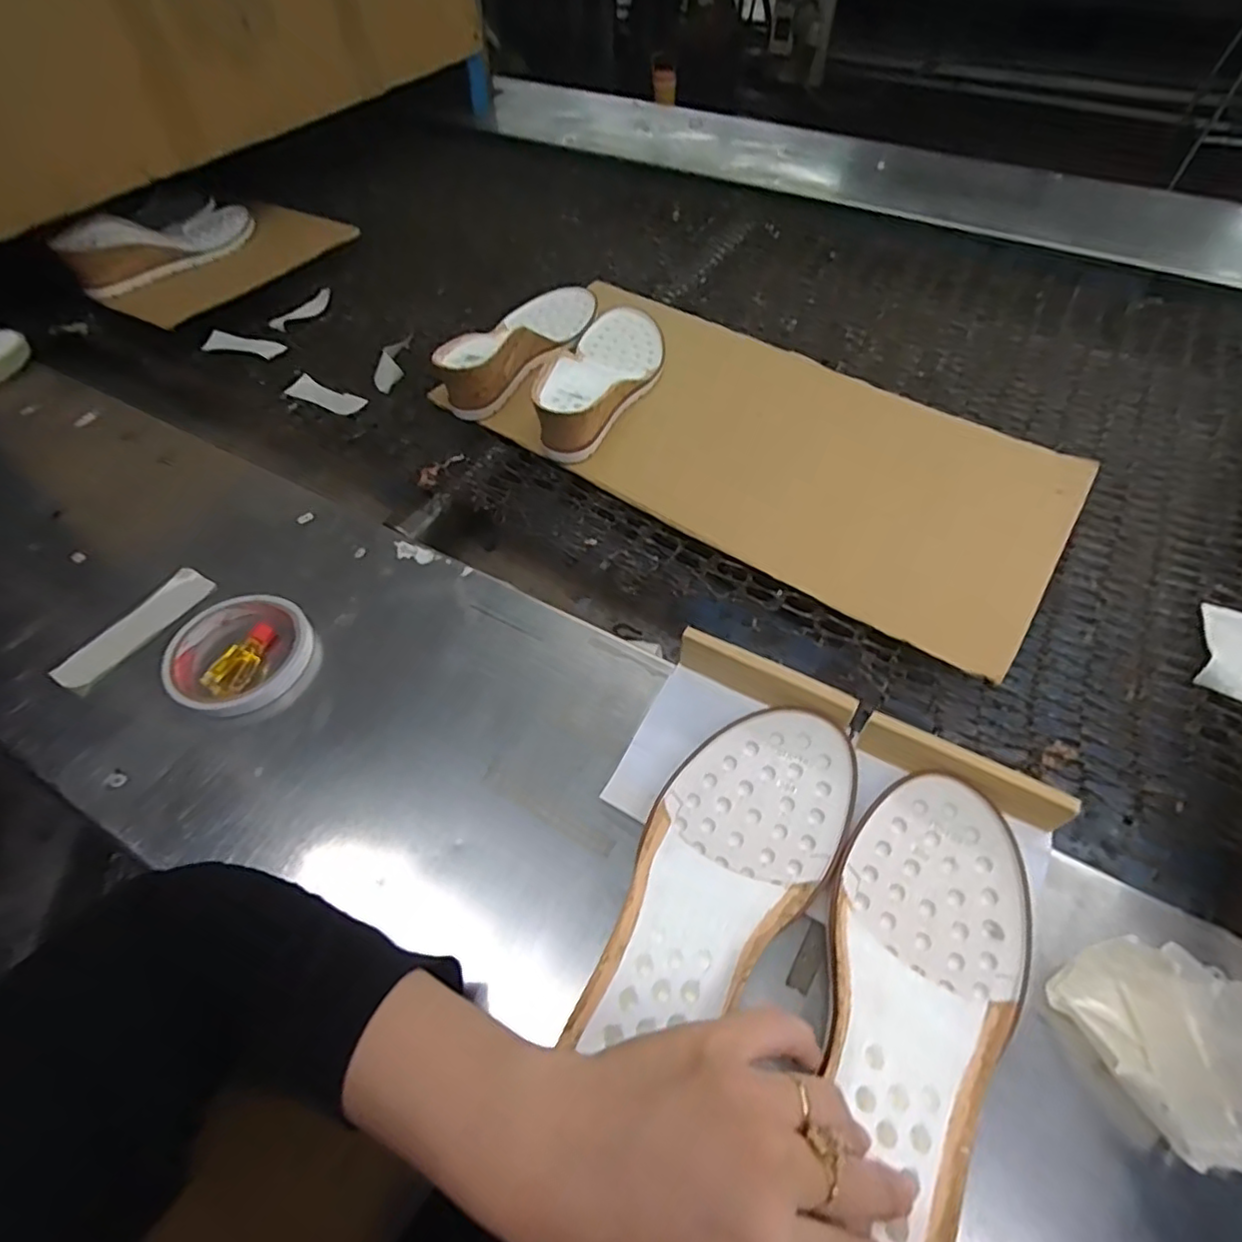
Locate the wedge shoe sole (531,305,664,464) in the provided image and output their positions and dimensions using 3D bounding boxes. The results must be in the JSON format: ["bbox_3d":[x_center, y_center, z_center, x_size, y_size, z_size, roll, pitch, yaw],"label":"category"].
[{"bbox_3d":[-0.009,-0.248,0.625,0.103,0.056,0.247,9,53,6],"label":"wedge shoe sole"}]

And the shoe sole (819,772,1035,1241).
[{"bbox_3d":[0.124,0.176,0.271,0.086,0.037,0.230,23,50,16],"label":"shoe sole"}]

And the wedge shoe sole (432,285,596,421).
[{"bbox_3d":[-0.096,-0.293,0.663,0.096,0.053,0.238,14,54,10],"label":"wedge shoe sole"}]

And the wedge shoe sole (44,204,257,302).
[{"bbox_3d":[-0.553,-0.467,0.786,0.069,0.088,0.255,16,54,12],"label":"wedge shoe sole"}]

